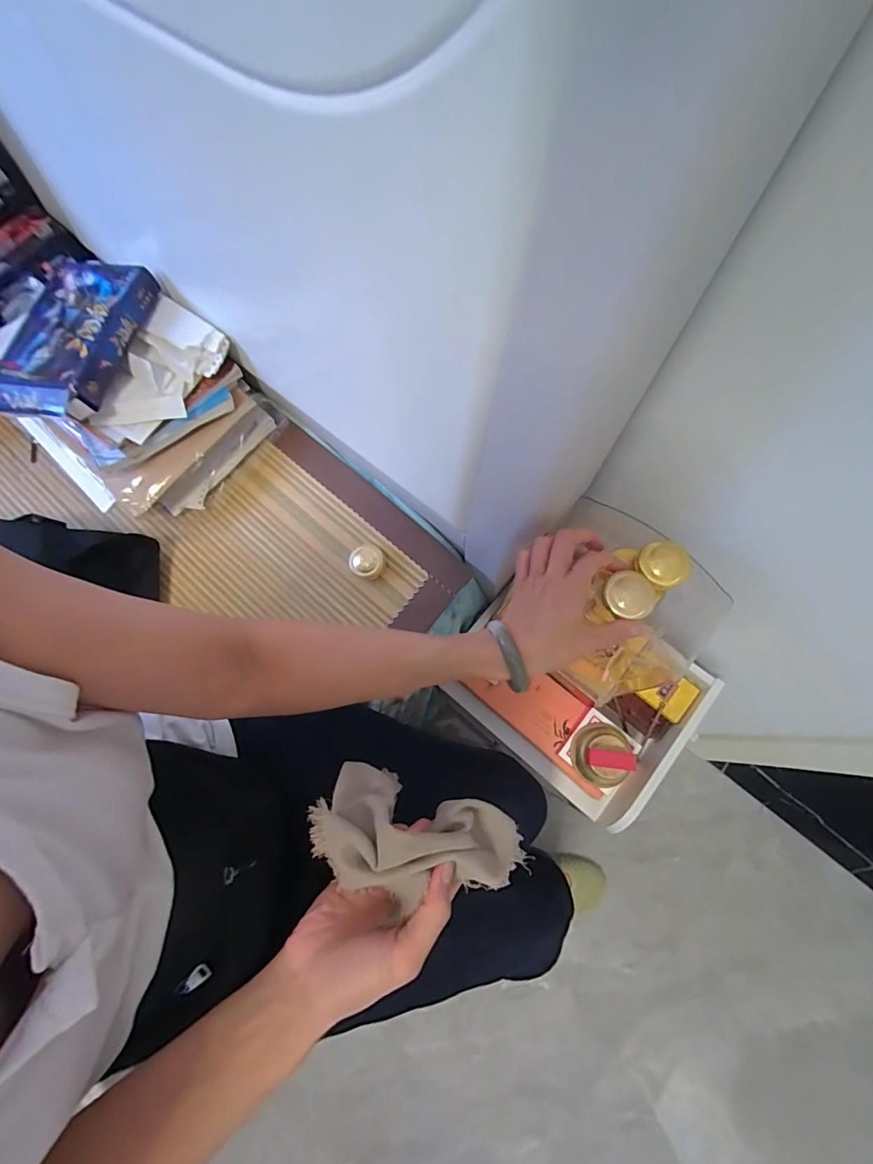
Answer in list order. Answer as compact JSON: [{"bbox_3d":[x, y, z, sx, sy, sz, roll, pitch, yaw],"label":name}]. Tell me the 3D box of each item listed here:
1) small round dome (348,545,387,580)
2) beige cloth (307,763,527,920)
[{"bbox_3d":[-0.092,-0.025,0.605,0.046,0.030,0.042,0,73,1],"label":"small round dome"},{"bbox_3d":[-0.016,0.185,0.323,0.141,0.066,0.070,14,74,6],"label":"beige cloth"}]

